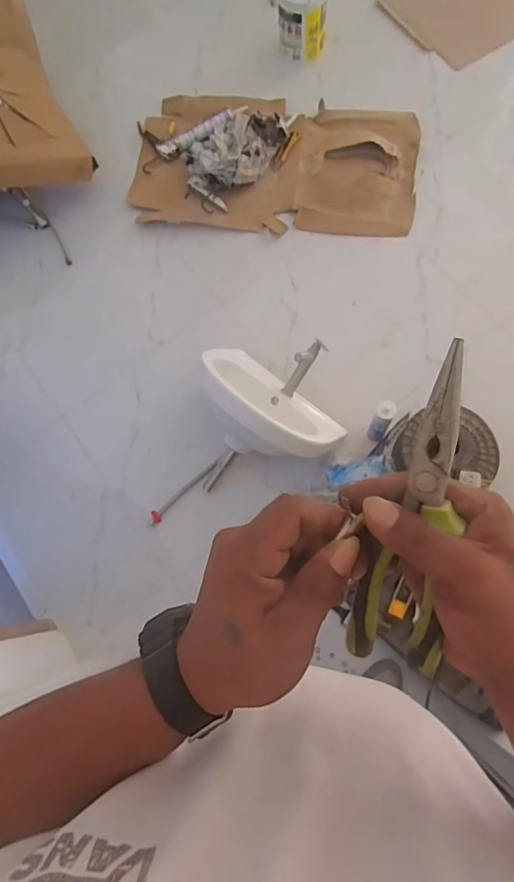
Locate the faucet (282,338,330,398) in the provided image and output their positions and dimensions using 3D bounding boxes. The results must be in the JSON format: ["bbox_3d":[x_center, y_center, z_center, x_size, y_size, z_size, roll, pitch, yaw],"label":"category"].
[{"bbox_3d":[0.120,-0.195,1.352,0.039,0.168,0.112,43,37,16],"label":"faucet"}]

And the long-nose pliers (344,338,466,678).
[{"bbox_3d":[0.089,0.048,0.271,0.048,0.023,0.196,8,112,5],"label":"long-nose pliers"}]

